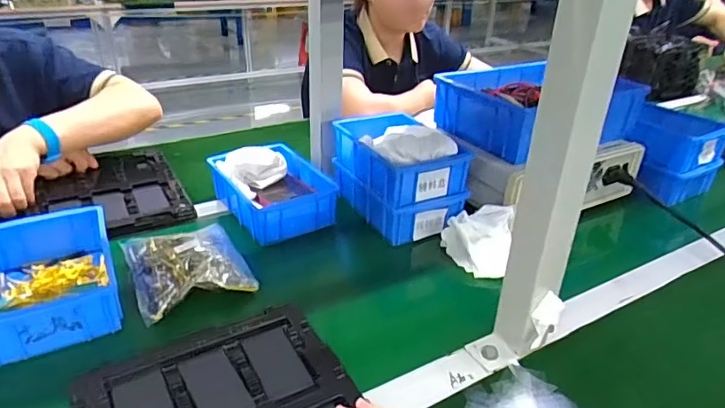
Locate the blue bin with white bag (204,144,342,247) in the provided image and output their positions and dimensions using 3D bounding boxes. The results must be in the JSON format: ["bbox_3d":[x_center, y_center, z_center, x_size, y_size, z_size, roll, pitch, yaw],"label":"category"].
[{"bbox_3d":[-0.142,-0.026,0.798,0.139,0.071,0.197,-16,33,-31],"label":"blue bin with white bag"}]

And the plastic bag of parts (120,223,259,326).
[{"bbox_3d":[-0.222,0.070,0.631,0.126,0.033,0.161,-15,33,-29],"label":"plastic bag of parts"}]

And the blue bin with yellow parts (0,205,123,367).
[{"bbox_3d":[-0.372,0.085,0.596,0.133,0.060,0.216,-13,32,-26],"label":"blue bin with yellow parts"}]

